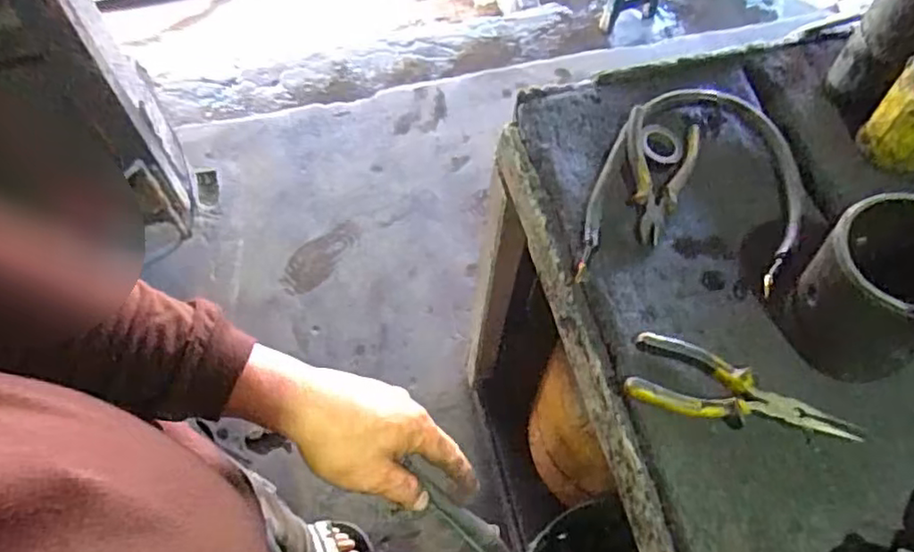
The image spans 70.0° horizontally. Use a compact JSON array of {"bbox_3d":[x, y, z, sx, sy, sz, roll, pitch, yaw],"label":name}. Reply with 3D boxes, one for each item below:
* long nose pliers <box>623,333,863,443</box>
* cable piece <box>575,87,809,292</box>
[{"bbox_3d":[0.248,0.107,0.566,0.195,0.019,0.061,19,62,10],"label":"long nose pliers"},{"bbox_3d":[0.251,-0.093,0.682,0.205,0.039,0.264,16,61,8],"label":"cable piece"}]

